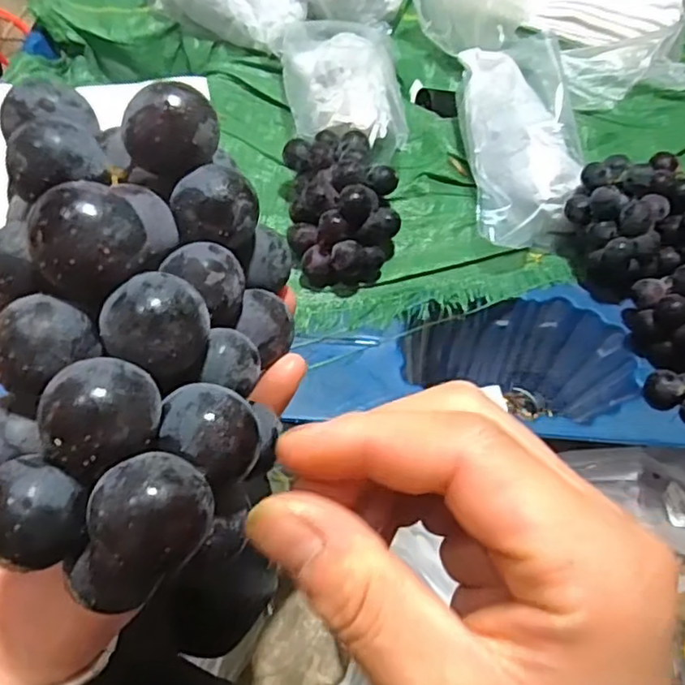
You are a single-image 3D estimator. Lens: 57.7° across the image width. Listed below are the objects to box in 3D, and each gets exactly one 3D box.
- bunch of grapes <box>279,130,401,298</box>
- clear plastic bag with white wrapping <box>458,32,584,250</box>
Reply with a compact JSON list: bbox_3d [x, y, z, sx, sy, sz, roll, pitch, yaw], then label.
[{"bbox_3d":[-0.004,-0.139,0.626,0.113,0.087,0.156,-11,60,-11],"label":"bunch of grapes"},{"bbox_3d":[0.192,-0.230,0.674,0.106,0.070,0.262,-1,73,-5],"label":"clear plastic bag with white wrapping"}]

